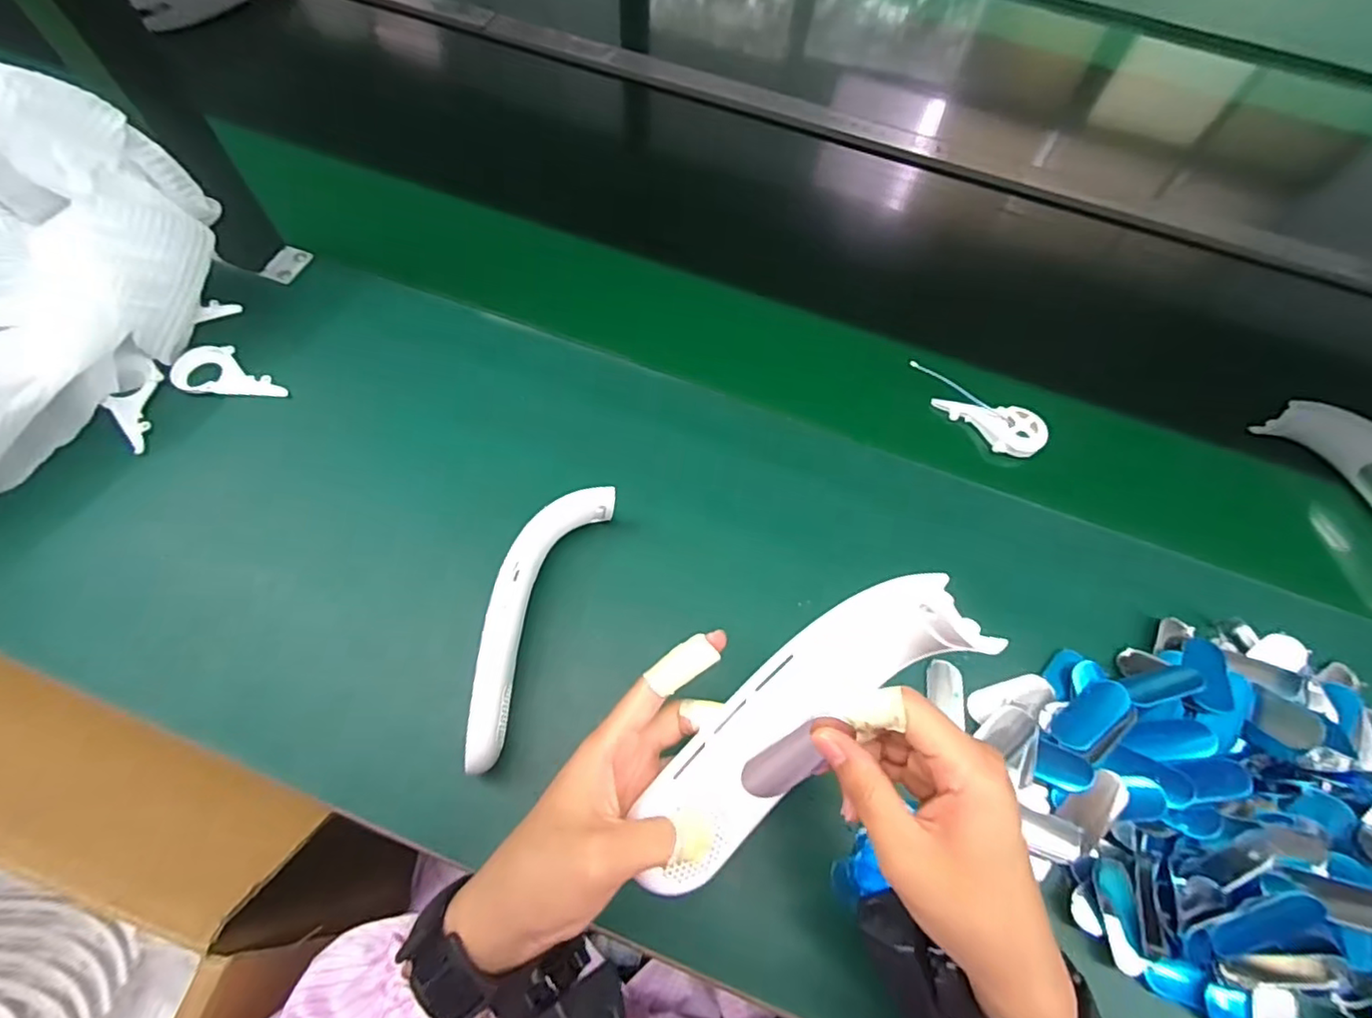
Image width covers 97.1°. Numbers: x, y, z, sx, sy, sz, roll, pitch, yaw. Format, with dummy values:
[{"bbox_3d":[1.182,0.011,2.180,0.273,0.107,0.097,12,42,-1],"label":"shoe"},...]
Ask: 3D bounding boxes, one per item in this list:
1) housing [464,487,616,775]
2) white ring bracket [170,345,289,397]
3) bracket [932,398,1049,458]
[{"bbox_3d":[-0.107,0.073,0.415,0.047,0.058,0.202,19,65,6],"label":"housing"},{"bbox_3d":[-0.383,-0.117,0.511,0.088,0.015,0.044,4,64,-1],"label":"white ring bracket"},{"bbox_3d":[0.266,-0.072,0.533,0.093,0.009,0.045,10,76,18],"label":"bracket"}]

